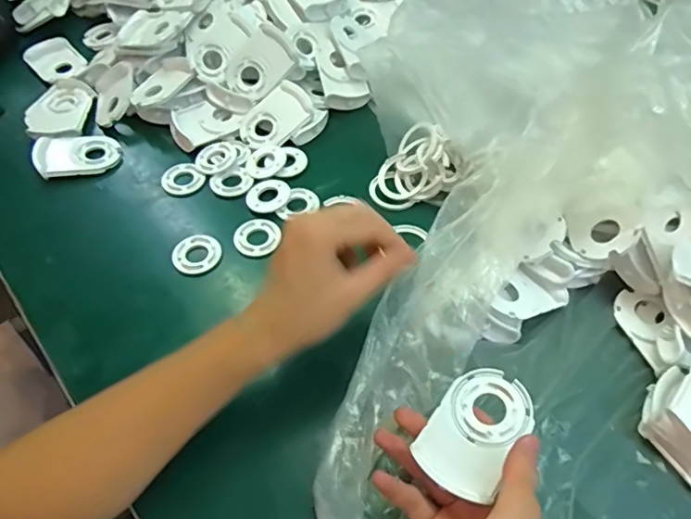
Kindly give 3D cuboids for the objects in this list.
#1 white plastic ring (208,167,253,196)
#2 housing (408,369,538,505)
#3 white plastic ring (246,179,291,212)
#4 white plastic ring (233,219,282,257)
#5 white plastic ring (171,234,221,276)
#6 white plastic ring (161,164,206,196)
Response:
[{"bbox_3d":[-0.119,-0.081,0.562,0.042,0.004,0.037,-28,58,-18],"label":"white plastic ring"},{"bbox_3d":[0.085,0.110,0.348,0.054,0.013,0.081,33,61,23],"label":"housing"},{"bbox_3d":[-0.079,-0.066,0.546,0.044,0.005,0.043,0,54,1],"label":"white plastic ring"},{"bbox_3d":[-0.085,-0.021,0.518,0.044,0.005,0.043,0,54,1],"label":"white plastic ring"},{"bbox_3d":[-0.141,-0.005,0.505,0.045,0.007,0.045,0,54,1],"label":"white plastic ring"},{"bbox_3d":[-0.173,-0.085,0.565,0.042,0.005,0.039,0,54,1],"label":"white plastic ring"}]

